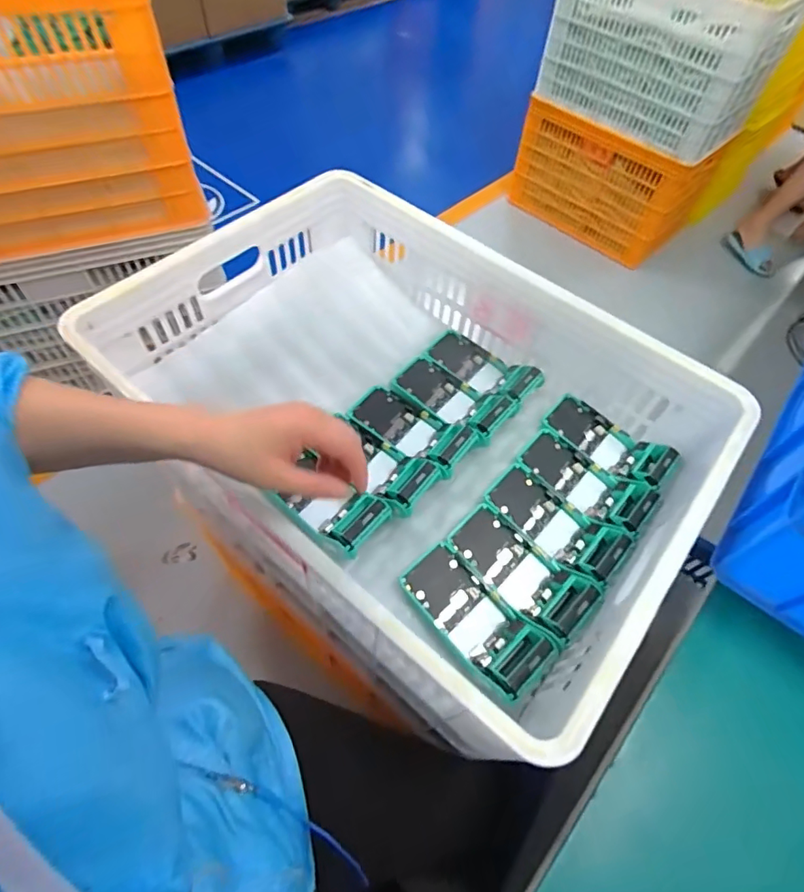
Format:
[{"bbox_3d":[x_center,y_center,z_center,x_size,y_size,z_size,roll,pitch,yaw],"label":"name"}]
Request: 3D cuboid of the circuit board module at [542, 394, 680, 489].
[{"bbox_3d":[0.274,-0.004,0.668,0.078,0.047,0.169,-39,67,-25],"label":"circuit board module"}]

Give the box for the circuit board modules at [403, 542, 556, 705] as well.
[{"bbox_3d":[0.078,0.185,0.539,0.071,0.046,0.165,-36,66,-24],"label":"circuit board modules"}]

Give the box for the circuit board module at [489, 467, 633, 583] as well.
[{"bbox_3d":[0.183,0.094,0.600,0.163,0.044,0.074,39,63,20],"label":"circuit board module"}]

